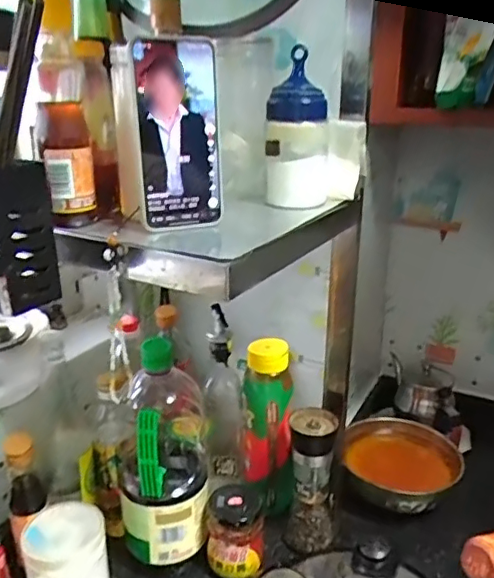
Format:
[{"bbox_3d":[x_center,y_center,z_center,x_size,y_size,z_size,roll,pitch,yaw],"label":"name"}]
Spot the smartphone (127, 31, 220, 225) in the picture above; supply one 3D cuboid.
[{"bbox_3d":[-0.058,-0.129,0.475,0.070,0.150,0.011,-8,17,-20],"label":"smartphone"}]

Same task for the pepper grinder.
[{"bbox_3d":[0.081,0.241,0.714,0.058,0.170,0.060,5,22,13],"label":"pepper grinder"}]

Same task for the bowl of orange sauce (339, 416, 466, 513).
[{"bbox_3d":[0.216,0.259,0.818,0.155,0.077,0.171,16,27,35],"label":"bowl of orange sauce"}]

